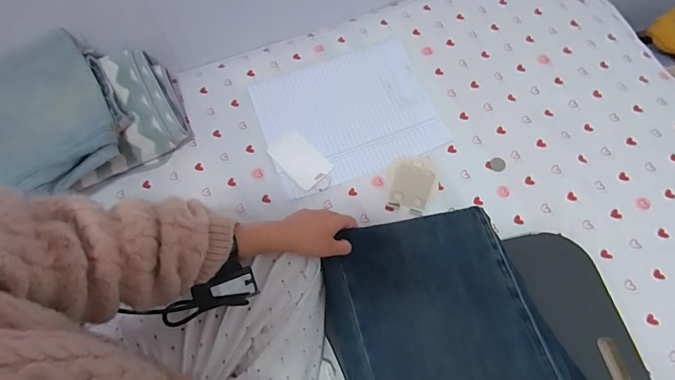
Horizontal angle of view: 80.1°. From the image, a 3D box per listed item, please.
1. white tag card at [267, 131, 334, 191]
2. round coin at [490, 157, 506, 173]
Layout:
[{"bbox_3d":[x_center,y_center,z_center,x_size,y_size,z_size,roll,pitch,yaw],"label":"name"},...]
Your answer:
[{"bbox_3d":[-0.062,-0.052,0.678,0.064,0.004,0.103,-43,75,-11],"label":"white tag card"},{"bbox_3d":[0.268,-0.042,0.672,0.025,0.004,0.025,-2,74,6],"label":"round coin"}]

